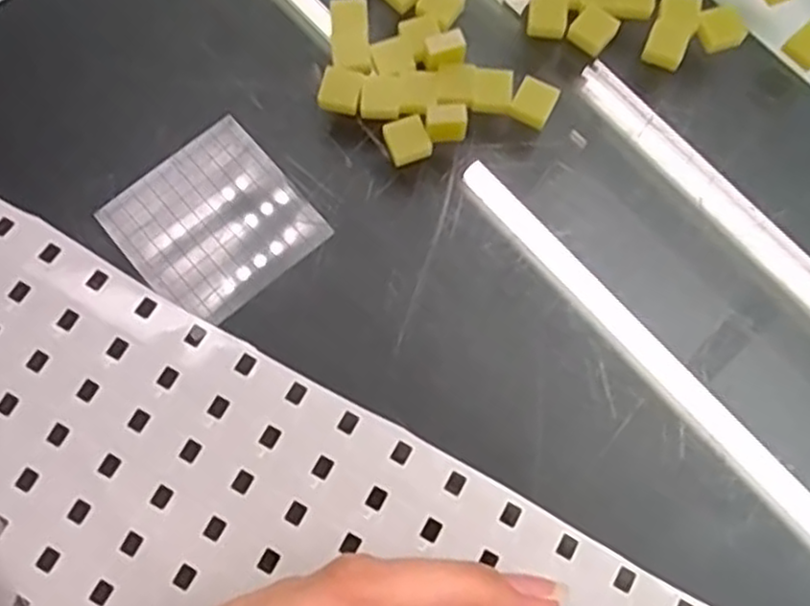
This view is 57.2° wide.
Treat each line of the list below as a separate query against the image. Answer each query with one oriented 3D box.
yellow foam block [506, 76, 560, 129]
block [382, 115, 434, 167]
[{"bbox_3d":[0.035,-0.054,0.199,0.010,0.004,0.012,30,75,7],"label":"yellow foam block"},{"bbox_3d":[0.001,-0.043,0.195,0.011,0.006,0.011,-19,75,-6],"label":"block"}]

